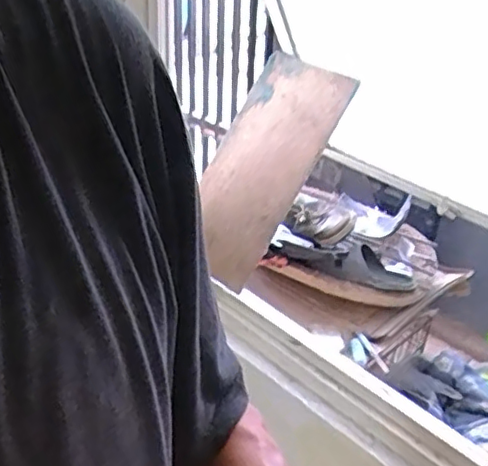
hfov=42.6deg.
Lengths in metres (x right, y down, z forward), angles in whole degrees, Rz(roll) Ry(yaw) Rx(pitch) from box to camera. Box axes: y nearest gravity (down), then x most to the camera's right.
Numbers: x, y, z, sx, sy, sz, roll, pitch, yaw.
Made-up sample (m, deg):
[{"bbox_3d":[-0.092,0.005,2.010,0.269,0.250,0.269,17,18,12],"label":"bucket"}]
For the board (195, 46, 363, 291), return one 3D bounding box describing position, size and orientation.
[{"bbox_3d":[0.029,-0.134,1.322,0.213,0.477,0.017,36,17,26],"label":"board"}]

